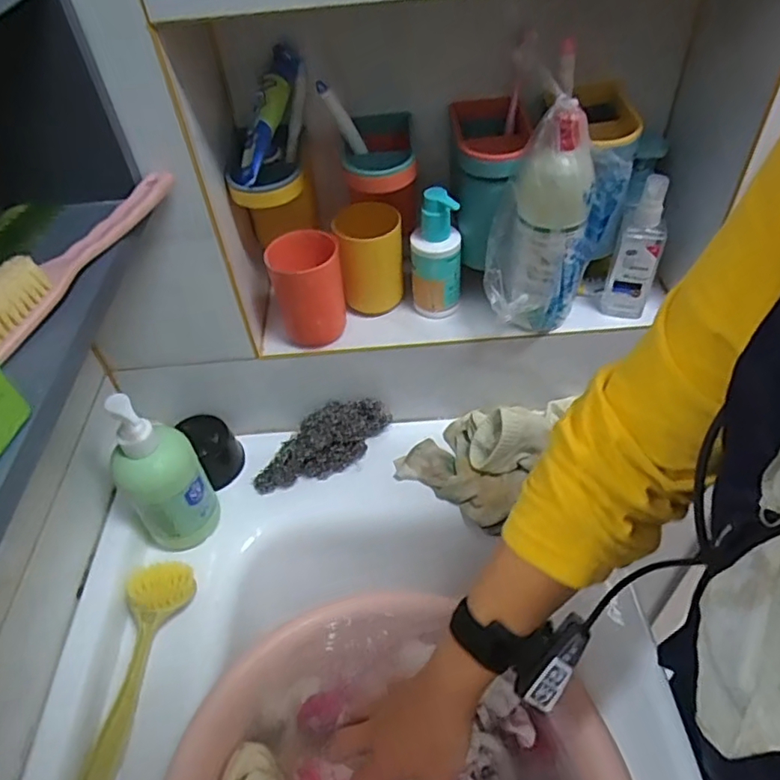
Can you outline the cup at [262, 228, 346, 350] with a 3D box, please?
[{"bbox_3d":[-0.078,-0.094,0.582,0.067,0.101,0.073,-2,47,3],"label":"cup"}]

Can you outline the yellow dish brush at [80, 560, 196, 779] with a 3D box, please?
[{"bbox_3d":[-0.230,0.242,0.501,0.062,0.040,0.212,9,48,13],"label":"yellow dish brush"}]

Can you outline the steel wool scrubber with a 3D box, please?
[{"bbox_3d":[-0.076,0.060,0.645,0.162,0.071,0.054,-32,51,-6],"label":"steel wool scrubber"}]

